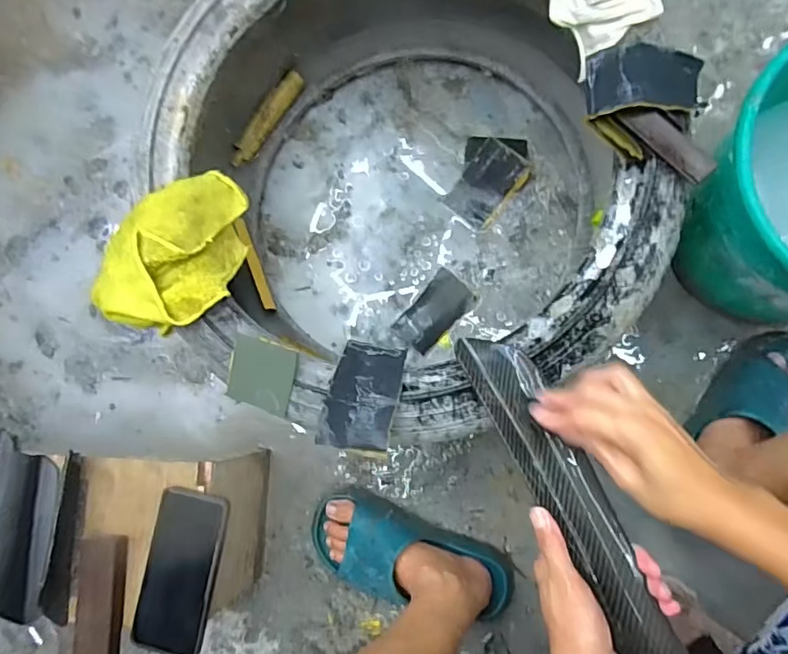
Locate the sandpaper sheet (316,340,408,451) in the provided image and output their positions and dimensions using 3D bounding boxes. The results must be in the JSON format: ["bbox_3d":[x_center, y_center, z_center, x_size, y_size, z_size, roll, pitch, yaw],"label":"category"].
[{"bbox_3d":[-0.030,0.064,0.513,0.070,0.016,0.113,6,55,14],"label":"sandpaper sheet"}]

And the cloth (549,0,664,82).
[{"bbox_3d":[0.200,-0.313,0.507,0.090,0.027,0.085,-37,94,36],"label":"cloth"}]

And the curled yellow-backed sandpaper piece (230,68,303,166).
[{"bbox_3d":[-0.189,-0.306,0.773,0.032,0.011,0.157,37,96,-19],"label":"curled yellow-backed sandpaper piece"}]

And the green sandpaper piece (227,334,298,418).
[{"bbox_3d":[-0.135,0.049,0.533,0.069,0.014,0.068,16,87,9],"label":"green sandpaper piece"}]

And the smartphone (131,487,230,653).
[{"bbox_3d":[-0.230,0.262,0.563,0.080,0.016,0.164,7,80,14],"label":"smartphone"}]

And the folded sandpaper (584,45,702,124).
[{"bbox_3d":[0.240,-0.238,0.502,0.105,0.028,0.068,-2,85,8],"label":"folded sandpaper"}]

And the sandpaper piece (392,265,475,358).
[{"bbox_3d":[0.057,-0.023,0.742,0.065,0.015,0.114,42,92,10],"label":"sandpaper piece"}]

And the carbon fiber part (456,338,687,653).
[{"bbox_3d":[0.143,0.132,0.447,0.056,0.023,0.287,-30,71,5],"label":"carbon fiber part"}]

